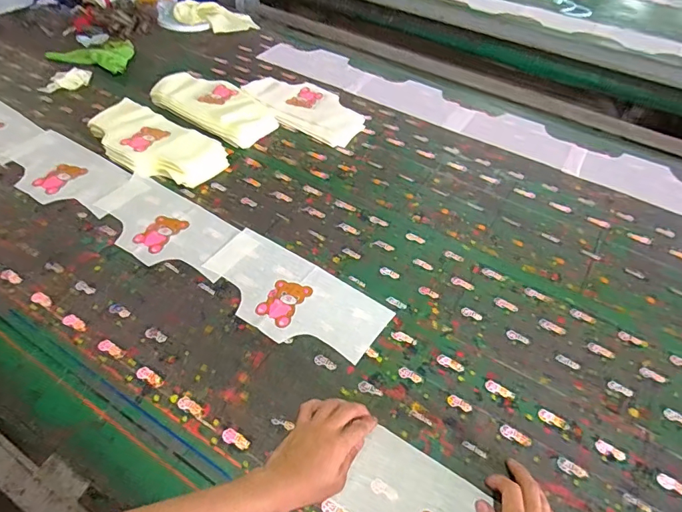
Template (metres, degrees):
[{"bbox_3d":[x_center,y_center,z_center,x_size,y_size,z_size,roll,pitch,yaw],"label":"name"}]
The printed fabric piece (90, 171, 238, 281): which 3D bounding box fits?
[{"bbox_3d":[-0.318,-0.051,0.790,0.287,0.009,0.147,29,56,16],"label":"printed fabric piece"}]

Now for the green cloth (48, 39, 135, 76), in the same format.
[{"bbox_3d":[-0.643,-0.542,1.170,0.199,0.024,0.156,12,50,7],"label":"green cloth"}]

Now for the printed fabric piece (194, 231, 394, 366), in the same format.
[{"bbox_3d":[-0.083,0.064,0.711,0.306,0.008,0.148,28,53,20],"label":"printed fabric piece"}]

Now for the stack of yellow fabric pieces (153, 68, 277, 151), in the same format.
[{"bbox_3d":[-0.300,-0.347,1.022,0.300,0.050,0.151,31,54,22],"label":"stack of yellow fabric pieces"}]

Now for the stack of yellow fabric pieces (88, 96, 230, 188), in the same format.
[{"bbox_3d":[-0.397,-0.231,0.909,0.306,0.048,0.150,25,52,17],"label":"stack of yellow fabric pieces"}]

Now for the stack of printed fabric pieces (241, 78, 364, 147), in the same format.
[{"bbox_3d":[-0.080,-0.359,1.053,0.287,0.012,0.162,33,57,11],"label":"stack of printed fabric pieces"}]

